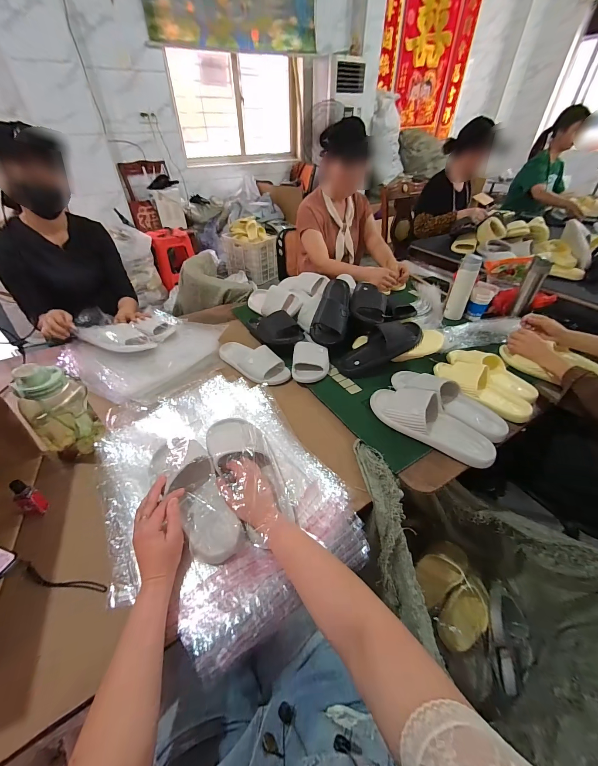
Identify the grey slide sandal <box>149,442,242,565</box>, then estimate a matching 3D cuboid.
[{"bbox_3d":[-0.194,0.191,0.538,0.096,0.063,0.264,-26,53,-27],"label":"grey slide sandal"}]

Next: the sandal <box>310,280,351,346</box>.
[{"bbox_3d":[0.107,-0.242,0.943,0.104,0.070,0.264,9,61,11],"label":"sandal"}]

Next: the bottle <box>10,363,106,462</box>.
[{"bbox_3d":[-0.473,0.060,0.604,0.096,0.207,0.111,27,48,28],"label":"bottle"}]

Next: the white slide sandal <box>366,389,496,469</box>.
[{"bbox_3d":[0.299,0.081,0.690,0.115,0.068,0.289,-33,50,-32],"label":"white slide sandal"}]

